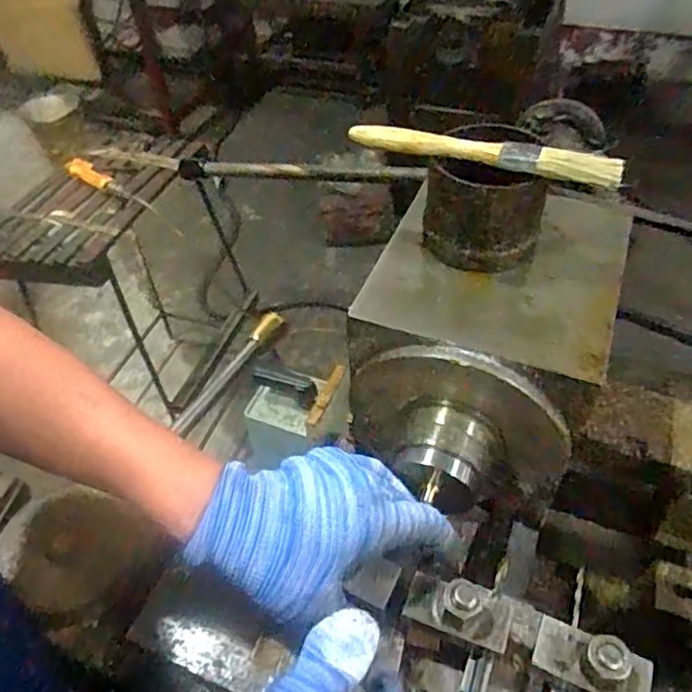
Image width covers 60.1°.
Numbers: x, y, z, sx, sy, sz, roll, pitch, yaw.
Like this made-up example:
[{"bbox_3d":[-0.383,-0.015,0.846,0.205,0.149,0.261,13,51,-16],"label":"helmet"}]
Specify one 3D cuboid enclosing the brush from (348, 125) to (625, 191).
[{"bbox_3d":[0.080,-0.118,0.362,0.161,0.011,0.021,15,50,17],"label":"brush"}]

